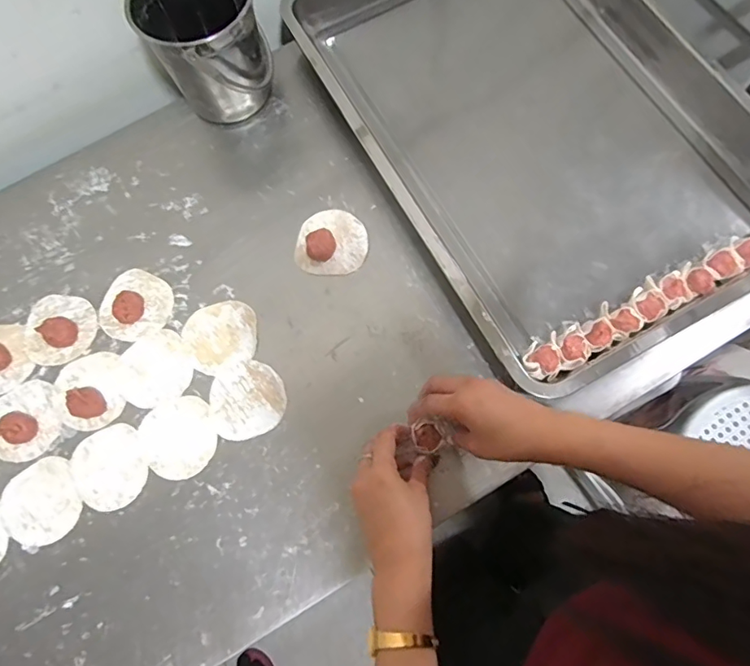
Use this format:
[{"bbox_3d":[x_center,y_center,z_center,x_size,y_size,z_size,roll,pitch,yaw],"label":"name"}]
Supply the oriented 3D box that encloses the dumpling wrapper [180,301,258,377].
[{"bbox_3d":[-0.169,0.002,0.557,0.079,0.004,0.077,-25,74,-6],"label":"dumpling wrapper"}]

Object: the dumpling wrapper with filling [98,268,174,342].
[{"bbox_3d":[-0.272,-0.034,0.564,0.081,0.022,0.079,0,73,1],"label":"dumpling wrapper with filling"}]

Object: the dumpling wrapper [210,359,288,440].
[{"bbox_3d":[-0.136,0.072,0.534,0.080,0.004,0.076,0,73,1],"label":"dumpling wrapper"}]

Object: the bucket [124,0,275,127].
[{"bbox_3d":[-0.189,-0.320,0.587,0.128,0.134,0.118,0,73,1],"label":"bucket"}]

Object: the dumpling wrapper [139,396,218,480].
[{"bbox_3d":[-0.204,0.109,0.524,0.076,0.004,0.080,0,73,1],"label":"dumpling wrapper"}]

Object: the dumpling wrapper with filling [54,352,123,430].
[{"bbox_3d":[-0.312,0.062,0.541,0.074,0.023,0.081,-13,73,-2],"label":"dumpling wrapper with filling"}]

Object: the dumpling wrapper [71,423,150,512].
[{"bbox_3d":[-0.275,0.140,0.523,0.073,0.004,0.082,-25,75,-2],"label":"dumpling wrapper"}]

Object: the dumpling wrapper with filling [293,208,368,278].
[{"bbox_3d":[-0.050,-0.107,0.578,0.080,0.018,0.080,0,73,1],"label":"dumpling wrapper with filling"}]

